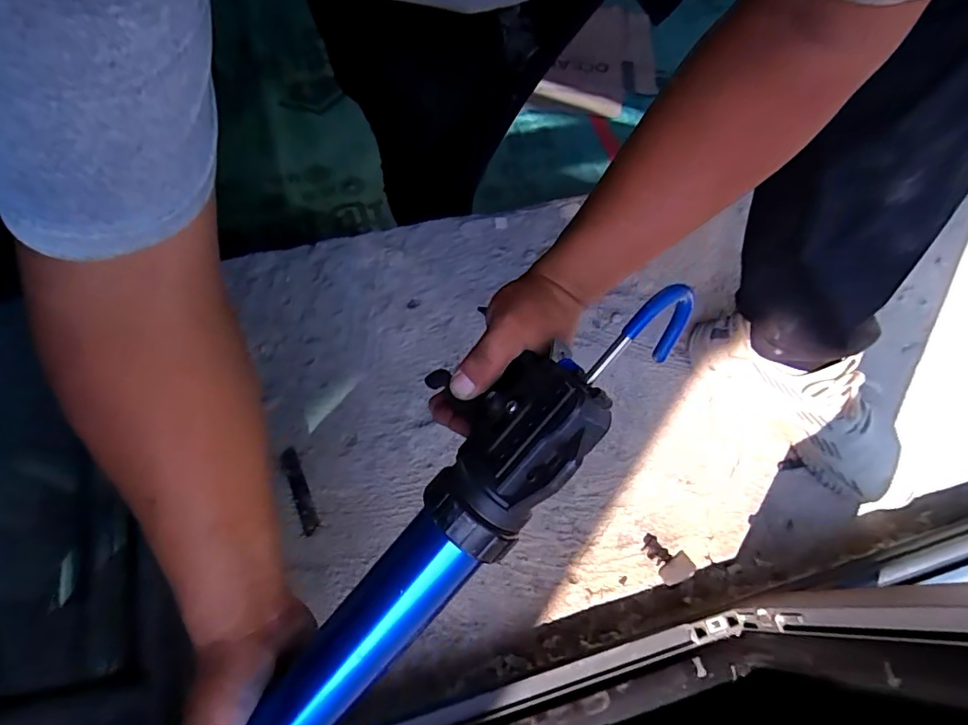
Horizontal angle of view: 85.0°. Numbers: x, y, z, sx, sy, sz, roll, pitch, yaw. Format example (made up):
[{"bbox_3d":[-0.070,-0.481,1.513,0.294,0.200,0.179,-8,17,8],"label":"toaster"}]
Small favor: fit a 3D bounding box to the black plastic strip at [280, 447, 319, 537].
[{"bbox_3d":[-0.213,0.147,0.609,0.020,0.004,0.103,-23,68,-13],"label":"black plastic strip"}]

